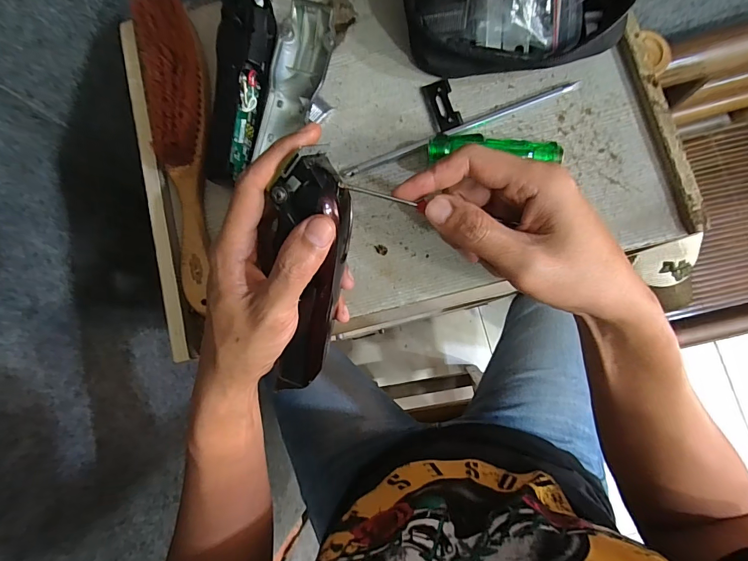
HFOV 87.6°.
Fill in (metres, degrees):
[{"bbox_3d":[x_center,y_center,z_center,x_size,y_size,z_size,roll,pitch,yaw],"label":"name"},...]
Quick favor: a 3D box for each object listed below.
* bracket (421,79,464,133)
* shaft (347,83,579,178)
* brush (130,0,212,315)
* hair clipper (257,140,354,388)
[{"bbox_3d":[0.054,-0.138,0.308,0.022,0.004,0.041,-18,81,3],"label":"bracket"},{"bbox_3d":[0.064,-0.118,0.302,0.190,0.008,0.010,-20,81,3],"label":"shaft"},{"bbox_3d":[-0.152,-0.113,0.306,0.045,0.042,0.239,-11,81,4],"label":"brush"},{"bbox_3d":[-0.043,0.000,0.258,0.043,0.051,0.163,8,112,7],"label":"hair clipper"}]

